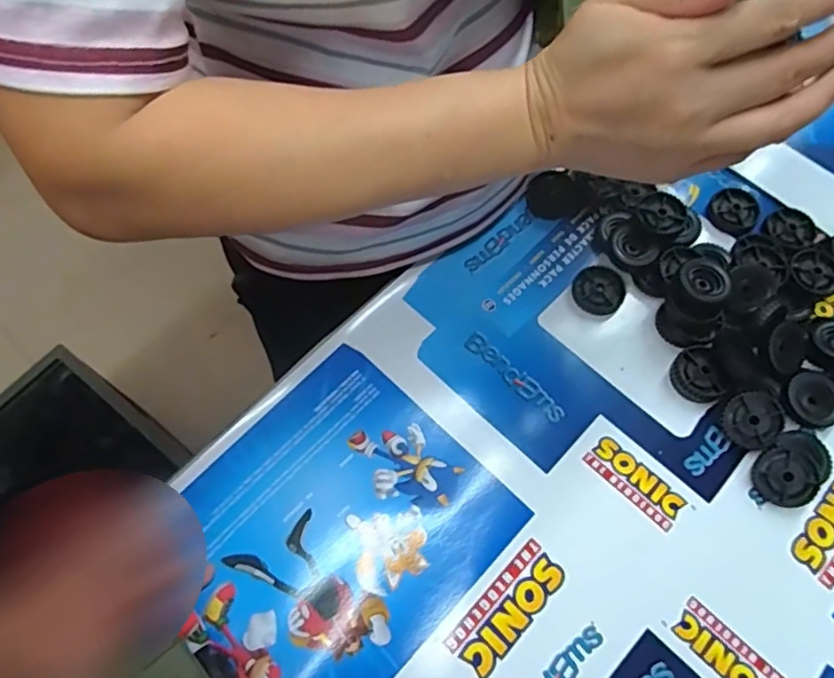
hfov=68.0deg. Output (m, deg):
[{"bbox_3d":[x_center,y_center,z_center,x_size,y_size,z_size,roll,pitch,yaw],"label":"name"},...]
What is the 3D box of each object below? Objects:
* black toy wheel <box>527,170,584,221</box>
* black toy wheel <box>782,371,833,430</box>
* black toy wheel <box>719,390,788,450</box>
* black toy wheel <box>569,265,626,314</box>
[{"bbox_3d":[0.129,-0.135,0.582,0.046,0.019,0.041,-21,68,-9],"label":"black toy wheel"},{"bbox_3d":[0.312,0.049,0.489,0.040,0.025,0.043,0,66,1],"label":"black toy wheel"},{"bbox_3d":[0.261,0.062,0.480,0.043,0.010,0.043,42,108,13],"label":"black toy wheel"},{"bbox_3d":[0.162,-0.044,0.545,0.047,0.009,0.044,0,66,1],"label":"black toy wheel"}]

